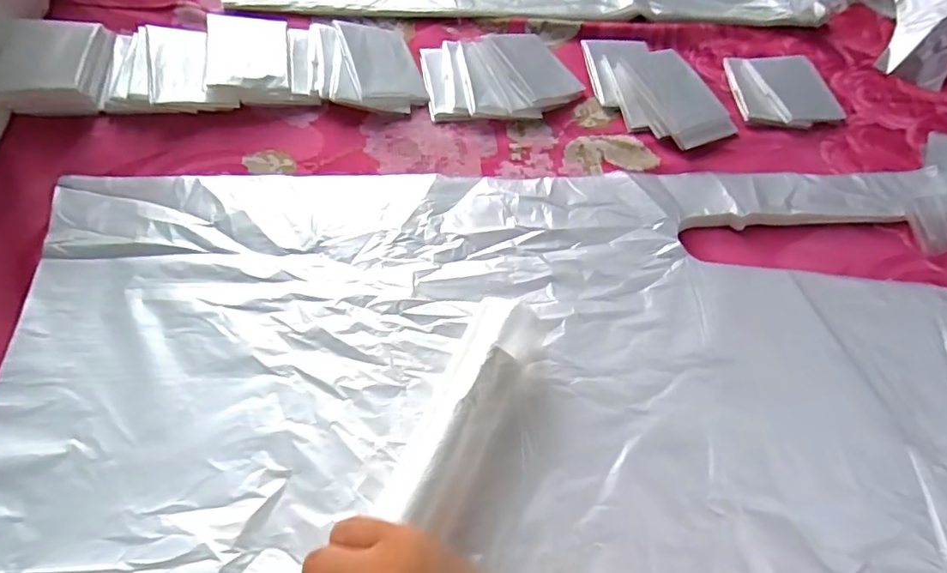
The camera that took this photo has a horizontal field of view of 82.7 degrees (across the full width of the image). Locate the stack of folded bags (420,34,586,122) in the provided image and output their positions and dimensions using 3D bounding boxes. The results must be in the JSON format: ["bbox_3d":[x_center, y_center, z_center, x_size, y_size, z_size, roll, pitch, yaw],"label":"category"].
[{"bbox_3d":[0.025,-0.187,0.471,0.132,0.016,0.087,-8,62,-7],"label":"stack of folded bags"}]

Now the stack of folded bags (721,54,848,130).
[{"bbox_3d":[0.283,-0.180,0.488,0.091,0.010,0.084,3,62,-2],"label":"stack of folded bags"}]

